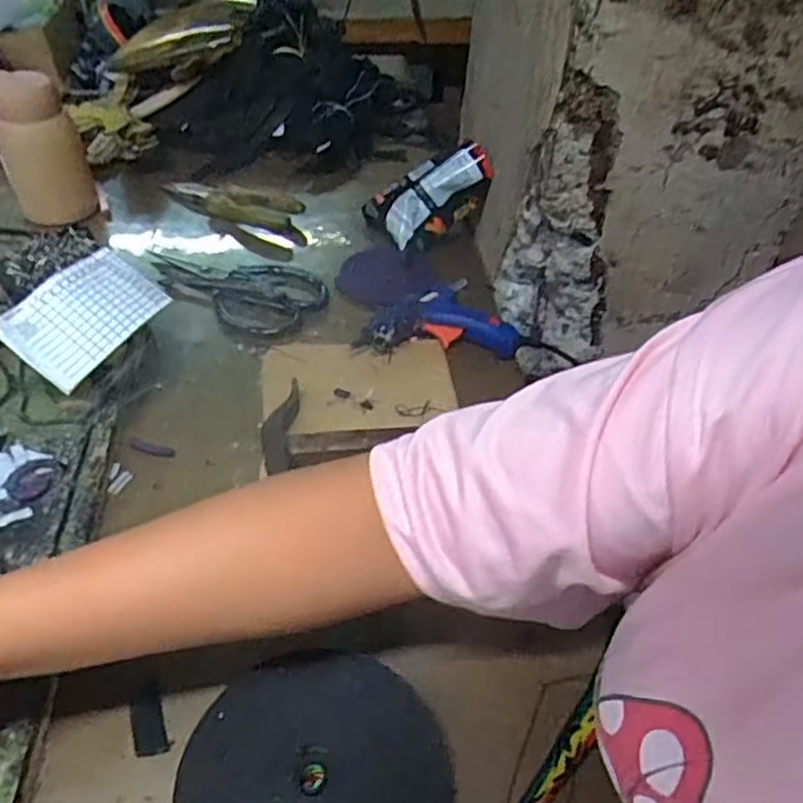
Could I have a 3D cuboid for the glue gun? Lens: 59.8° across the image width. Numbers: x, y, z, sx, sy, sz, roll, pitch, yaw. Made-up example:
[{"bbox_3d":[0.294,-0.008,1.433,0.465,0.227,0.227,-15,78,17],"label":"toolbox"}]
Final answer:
[{"bbox_3d":[0.032,-0.064,0.609,0.122,0.023,0.097,-24,51,-25],"label":"glue gun"}]

